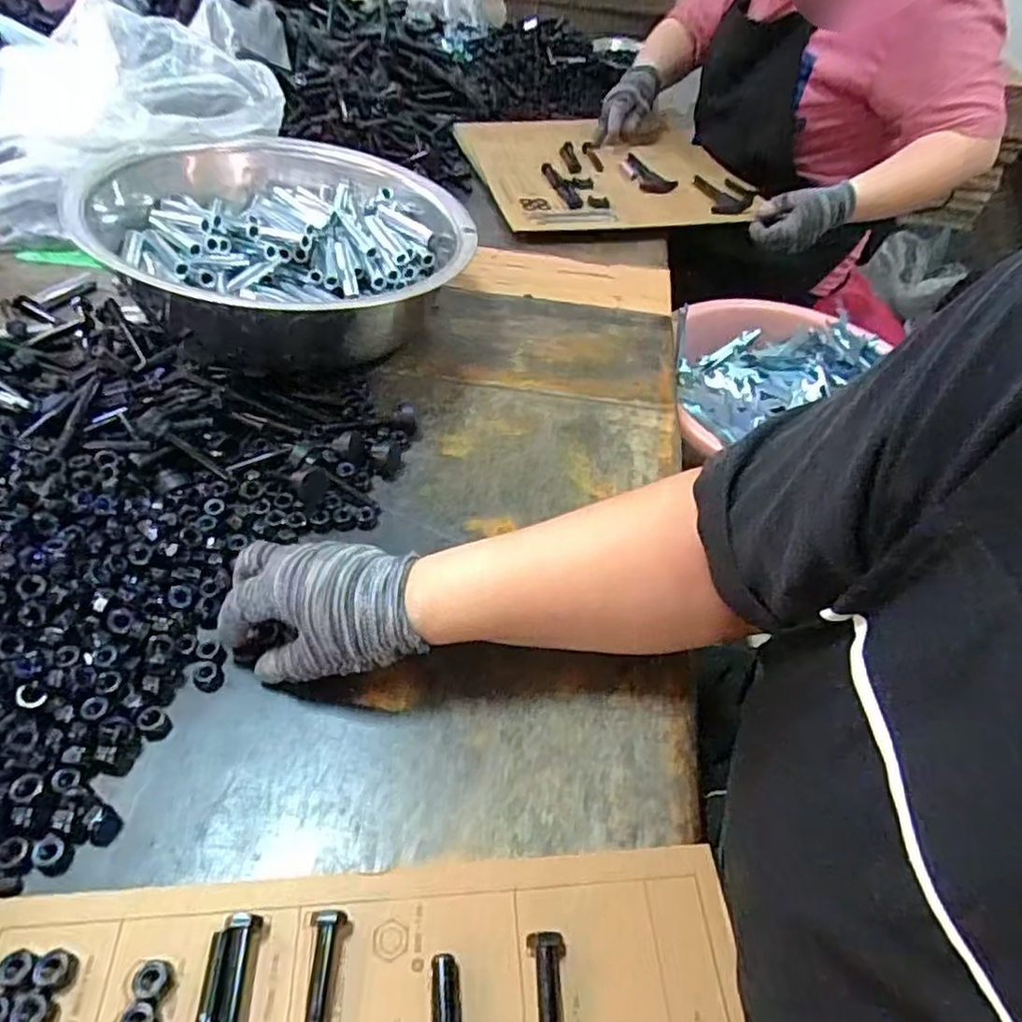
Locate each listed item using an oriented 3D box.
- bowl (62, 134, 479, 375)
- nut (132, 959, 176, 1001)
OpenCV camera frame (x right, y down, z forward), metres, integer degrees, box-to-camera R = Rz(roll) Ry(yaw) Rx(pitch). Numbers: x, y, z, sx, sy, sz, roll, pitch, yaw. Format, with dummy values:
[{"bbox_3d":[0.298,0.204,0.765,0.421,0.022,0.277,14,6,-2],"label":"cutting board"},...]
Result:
[{"bbox_3d":[-0.212,-0.251,0.661,0.330,0.123,0.345,3,46,-3],"label":"bowl"},{"bbox_3d":[-0.166,0.217,0.312,0.017,0.006,0.015,11,46,4],"label":"nut"}]

